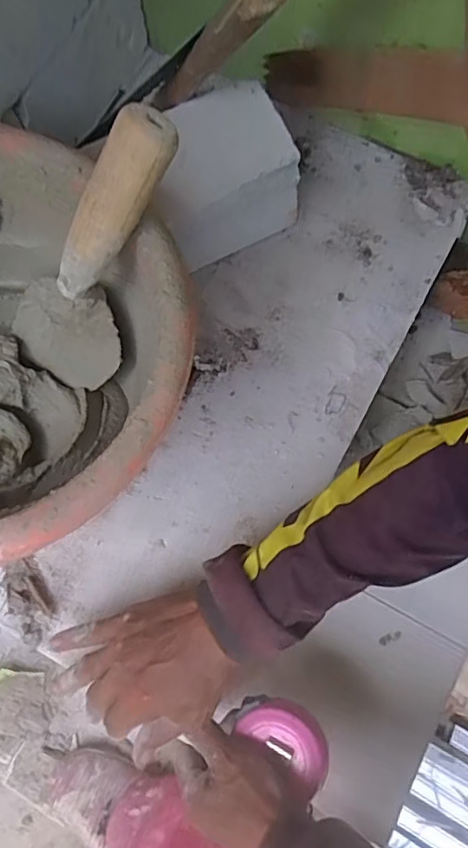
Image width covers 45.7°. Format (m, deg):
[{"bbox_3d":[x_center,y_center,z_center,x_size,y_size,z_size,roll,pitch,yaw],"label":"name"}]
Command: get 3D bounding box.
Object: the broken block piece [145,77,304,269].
[{"bbox_3d":[-0.017,-0.223,0.506,0.123,0.110,0.085,-22,76,-4],"label":"broken block piece"}]

